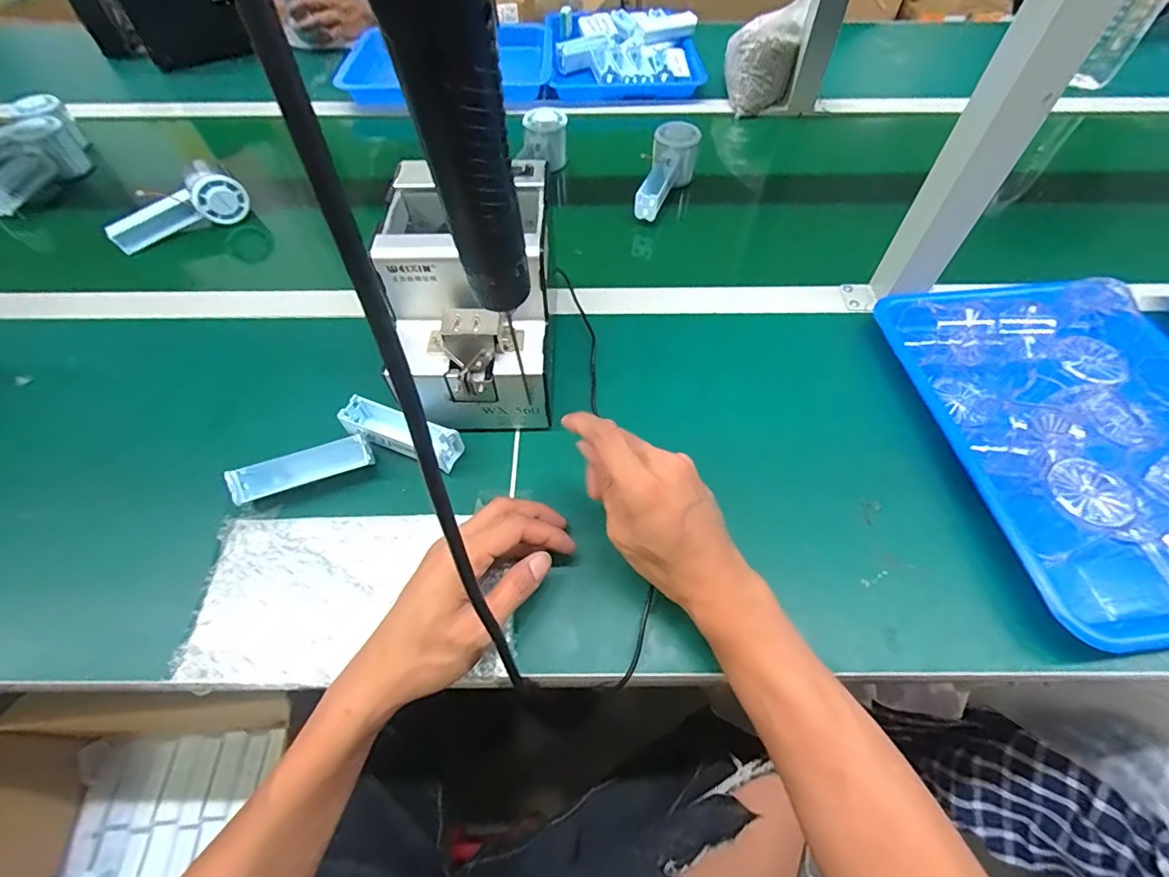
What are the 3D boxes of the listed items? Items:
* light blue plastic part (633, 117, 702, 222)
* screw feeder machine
[{"bbox_3d":[0.097,-0.331,0.650,0.050,0.060,0.143,23,73,15],"label":"light blue plastic part"},{"bbox_3d":[-0.092,-0.116,0.428,0.126,0.140,0.168,-1,56,0],"label":"screw feeder machine"}]

